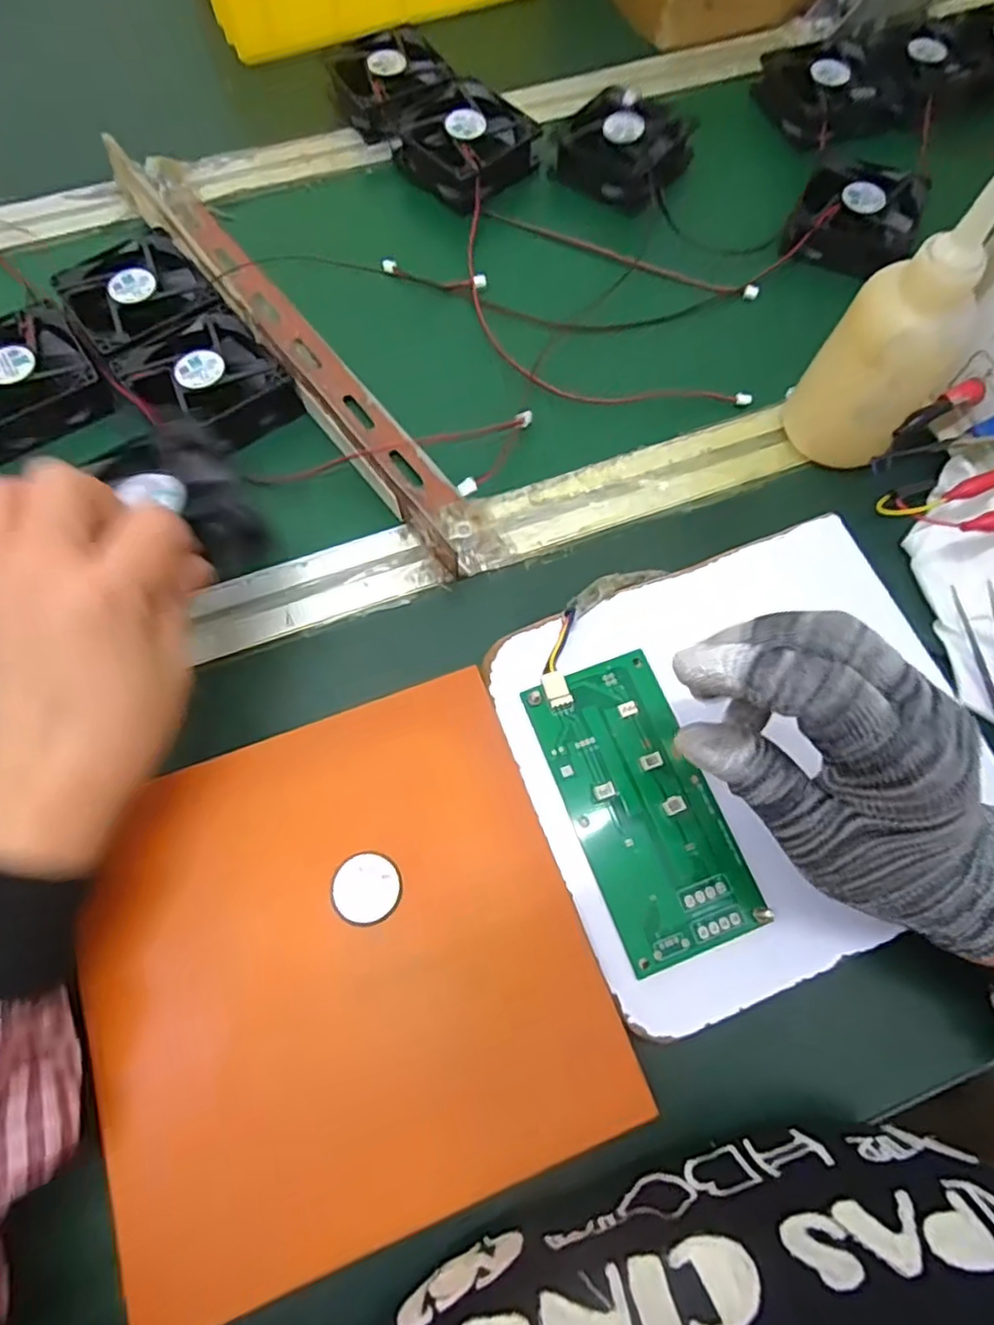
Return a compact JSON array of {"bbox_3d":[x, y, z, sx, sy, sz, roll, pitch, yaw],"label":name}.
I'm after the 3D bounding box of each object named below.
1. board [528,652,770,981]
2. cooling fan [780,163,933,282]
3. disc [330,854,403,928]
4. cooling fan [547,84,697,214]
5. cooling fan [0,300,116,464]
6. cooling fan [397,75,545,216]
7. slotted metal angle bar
[{"bbox_3d":[0.065,0.063,0.306,0.064,0.006,0.133,-20,70,-8],"label":"board"},{"bbox_3d":[0.246,-0.304,0.458,0.078,0.026,0.080,25,67,11],"label":"cooling fan"},{"bbox_3d":[-0.056,0.098,0.291,0.029,0.009,0.029,0,65,0],"label":"disc"},{"bbox_3d":[0.091,-0.371,0.484,0.081,0.031,0.073,32,69,14],"label":"cooling fan"},{"bbox_3d":[-0.283,-0.169,0.403,0.080,0.030,0.085,-32,69,-14],"label":"cooling fan"},{"bbox_3d":[-0.025,-0.373,0.482,0.087,0.029,0.077,39,71,16],"label":"cooling fan"},{"bbox_3d":[-0.126,-0.200,0.409,0.039,0.034,0.365,-36,73,-13],"label":"slotted metal angle bar"}]

